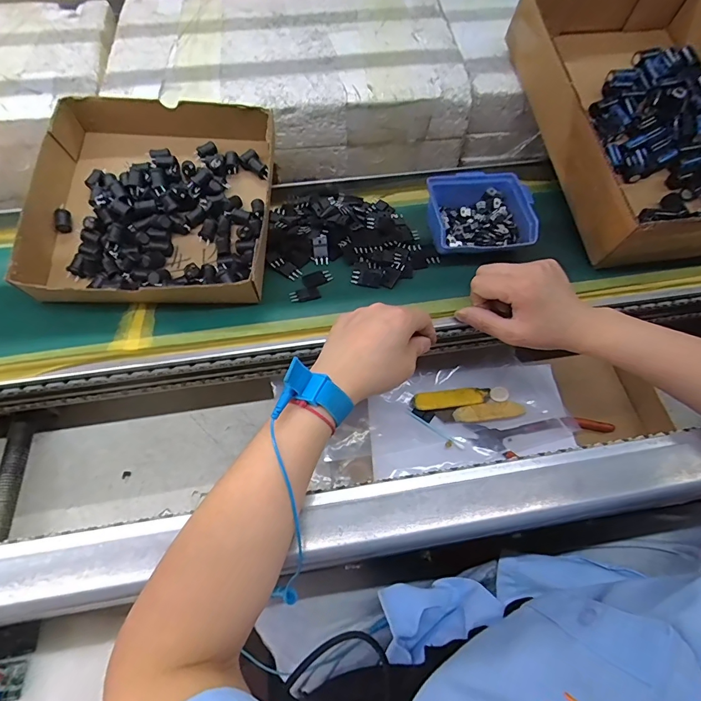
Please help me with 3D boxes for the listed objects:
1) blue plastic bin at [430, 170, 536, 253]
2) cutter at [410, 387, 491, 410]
[{"bbox_3d":[0.136,-0.147,0.439,0.098,0.038,0.096,0,60,0],"label":"blue plastic bin"},{"bbox_3d":[0.115,0.055,0.465,0.092,0.009,0.021,-8,60,-5],"label":"cutter"}]

